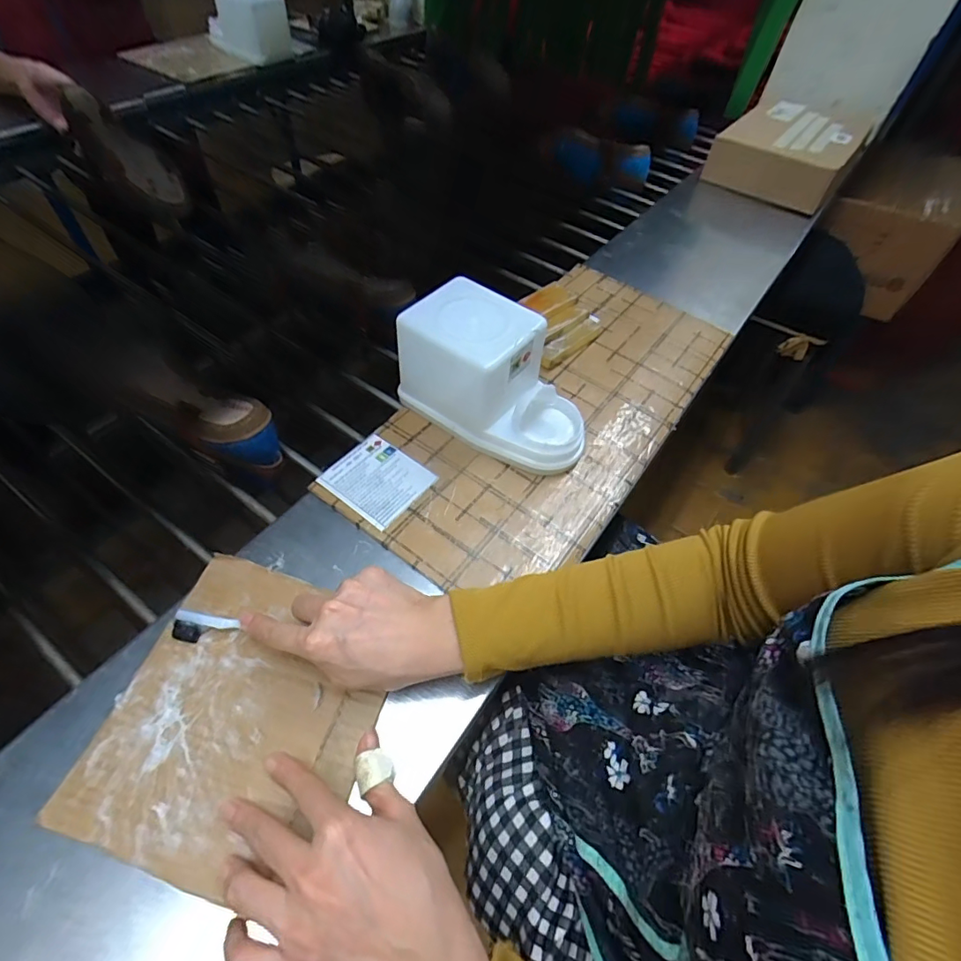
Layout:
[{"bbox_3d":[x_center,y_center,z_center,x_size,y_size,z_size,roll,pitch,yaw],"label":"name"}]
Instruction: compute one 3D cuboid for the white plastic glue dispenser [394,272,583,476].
[{"bbox_3d":[0.020,-0.096,0.468,0.187,0.102,0.107,28,58,15],"label":"white plastic glue dispenser"}]

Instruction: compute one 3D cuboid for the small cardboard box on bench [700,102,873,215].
[{"bbox_3d":[0.553,-0.598,0.889,0.212,0.076,0.295,30,58,16],"label":"small cardboard box on bench"}]

